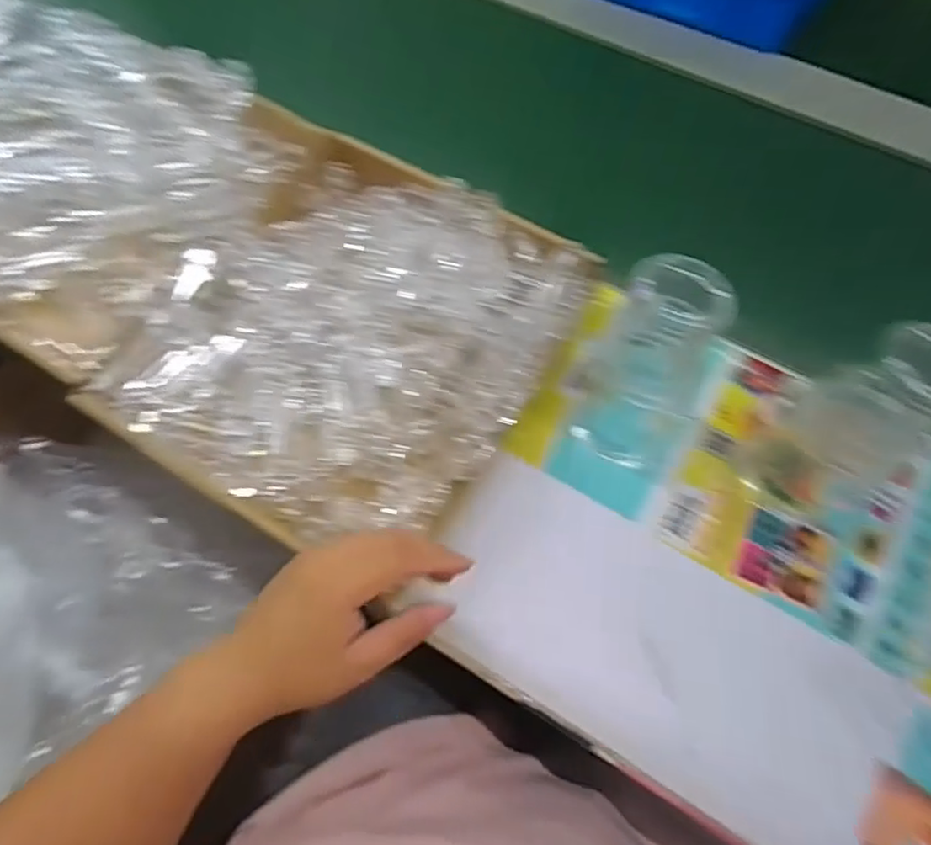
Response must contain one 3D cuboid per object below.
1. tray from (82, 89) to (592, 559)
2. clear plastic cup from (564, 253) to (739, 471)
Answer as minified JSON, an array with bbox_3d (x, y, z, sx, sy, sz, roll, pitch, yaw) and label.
[{"bbox_3d":[-0.088,-0.071,0.504,0.297,0.057,0.316,29,68,12],"label":"tray"},{"bbox_3d":[0.118,-0.036,0.430,0.074,0.177,0.056,24,67,10],"label":"clear plastic cup"}]

